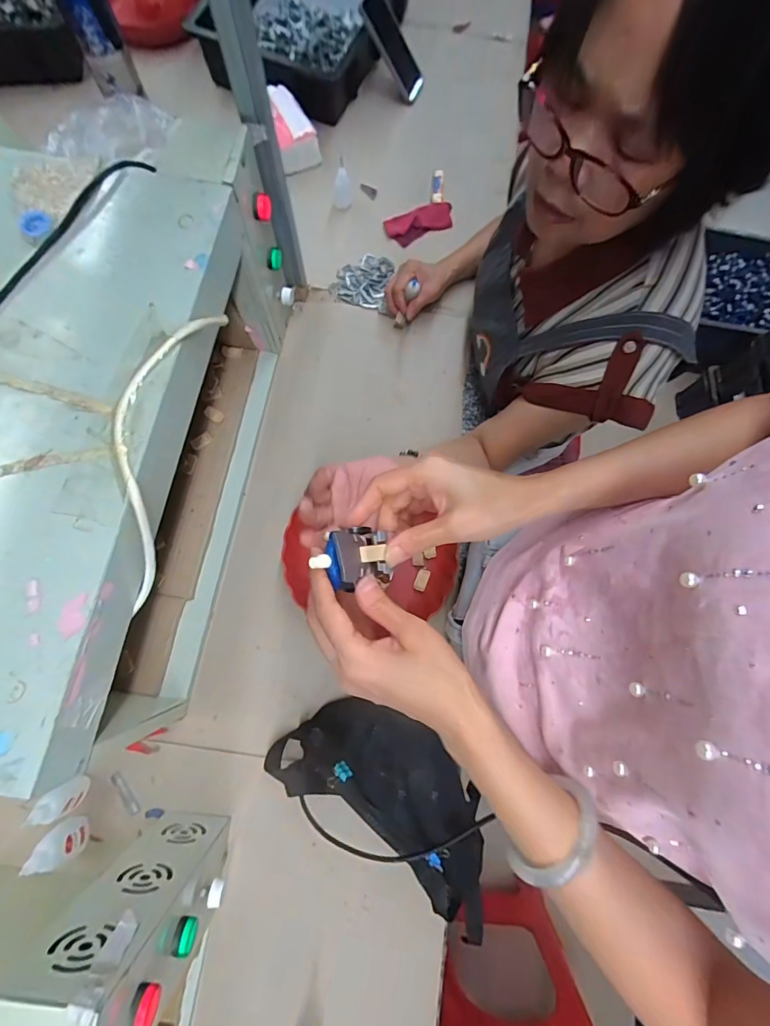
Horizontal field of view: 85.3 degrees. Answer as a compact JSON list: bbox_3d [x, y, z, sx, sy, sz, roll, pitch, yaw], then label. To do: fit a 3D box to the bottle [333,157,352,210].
[{"bbox_3d":[-0.080,-0.609,0.774,0.034,0.080,0.034,-2,76,-2],"label":"bottle"}]

